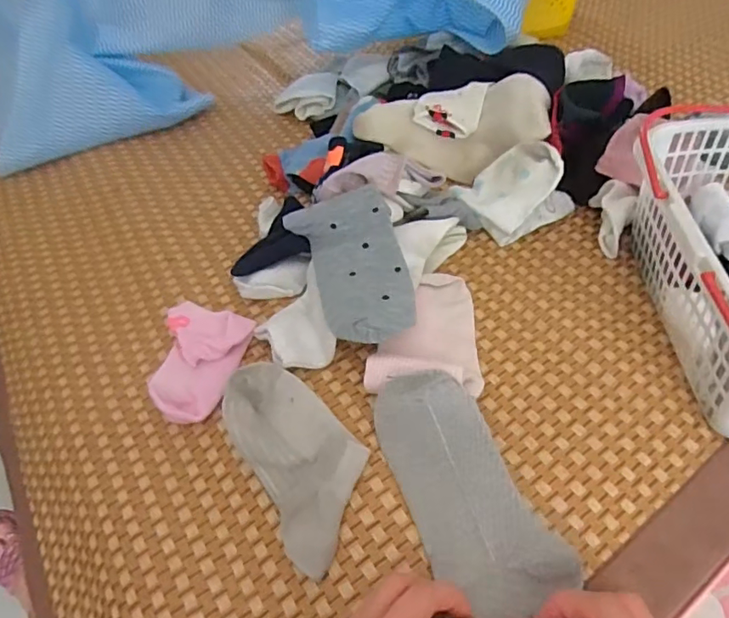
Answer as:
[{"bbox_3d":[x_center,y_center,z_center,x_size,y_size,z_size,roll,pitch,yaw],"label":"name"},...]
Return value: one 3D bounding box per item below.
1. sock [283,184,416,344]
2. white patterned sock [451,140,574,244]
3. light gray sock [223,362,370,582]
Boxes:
[{"bbox_3d":[-0.004,-0.034,0.462,0.086,0.067,0.133,-19,52,-11],"label":"sock"},{"bbox_3d":[0.151,-0.121,0.542,0.100,0.064,0.079,-31,55,-19],"label":"white patterned sock"},{"bbox_3d":[-0.048,0.105,0.399,0.075,0.019,0.153,-29,60,-12],"label":"light gray sock"}]

